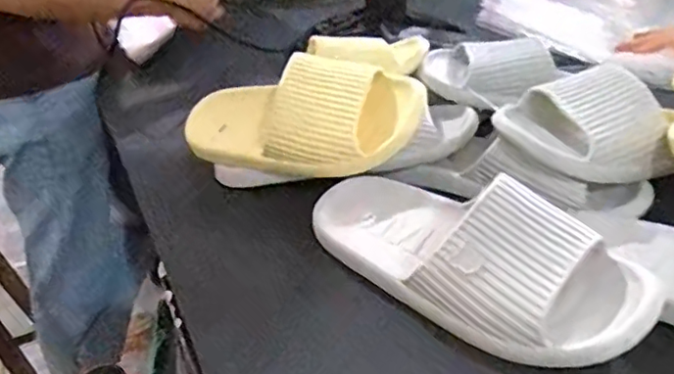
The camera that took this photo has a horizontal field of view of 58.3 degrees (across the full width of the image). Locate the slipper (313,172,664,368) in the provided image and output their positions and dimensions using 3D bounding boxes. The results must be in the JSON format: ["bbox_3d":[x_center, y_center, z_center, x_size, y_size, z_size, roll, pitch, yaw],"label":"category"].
[{"bbox_3d":[0.087,0.036,0.449,0.269,0.066,0.114,22,39,34],"label":"slipper"}]

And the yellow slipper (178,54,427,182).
[{"bbox_3d":[-0.042,-0.073,0.601,0.252,0.103,0.096,0,28,34],"label":"yellow slipper"}]

